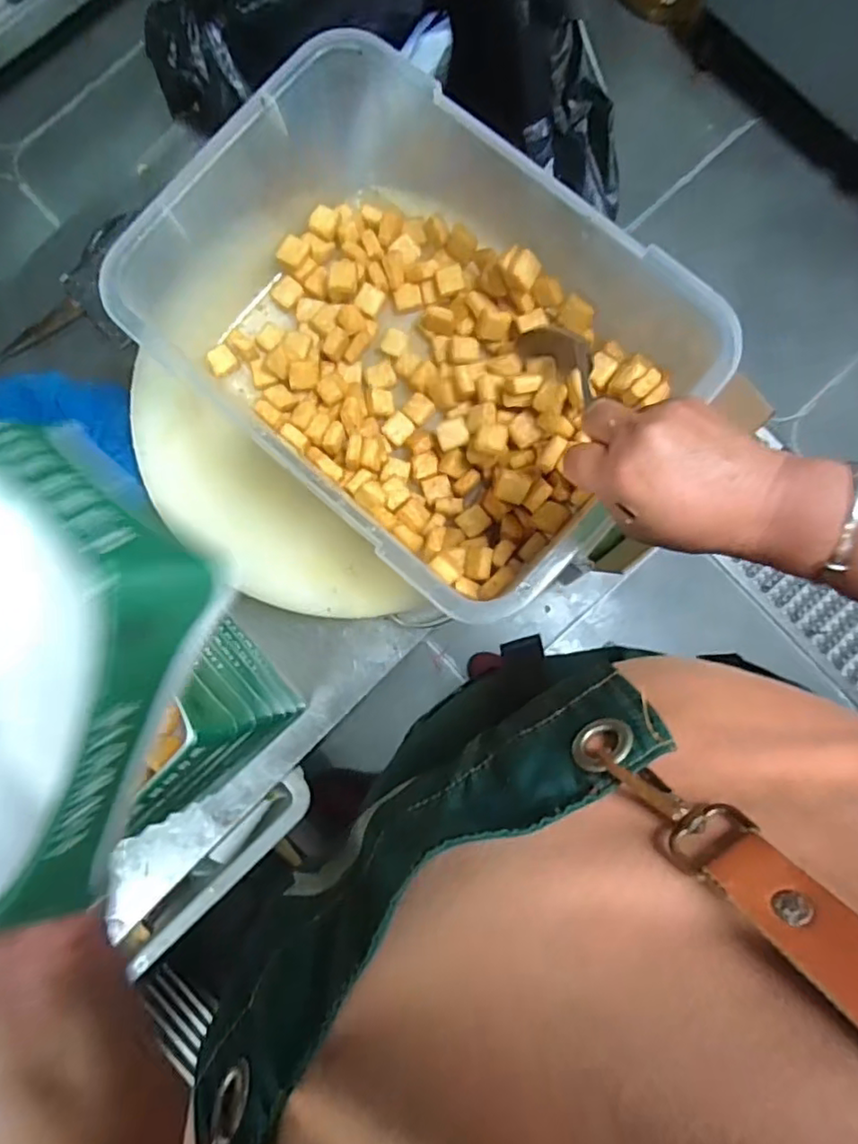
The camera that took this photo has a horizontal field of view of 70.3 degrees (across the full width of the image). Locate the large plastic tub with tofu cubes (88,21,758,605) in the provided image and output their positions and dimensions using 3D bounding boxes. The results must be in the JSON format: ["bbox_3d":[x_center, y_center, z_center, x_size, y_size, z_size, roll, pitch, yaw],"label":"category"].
[{"bbox_3d":[-0.016,-0.188,0.504,0.408,0.141,0.294,44,87,5],"label":"large plastic tub with tofu cubes"}]

